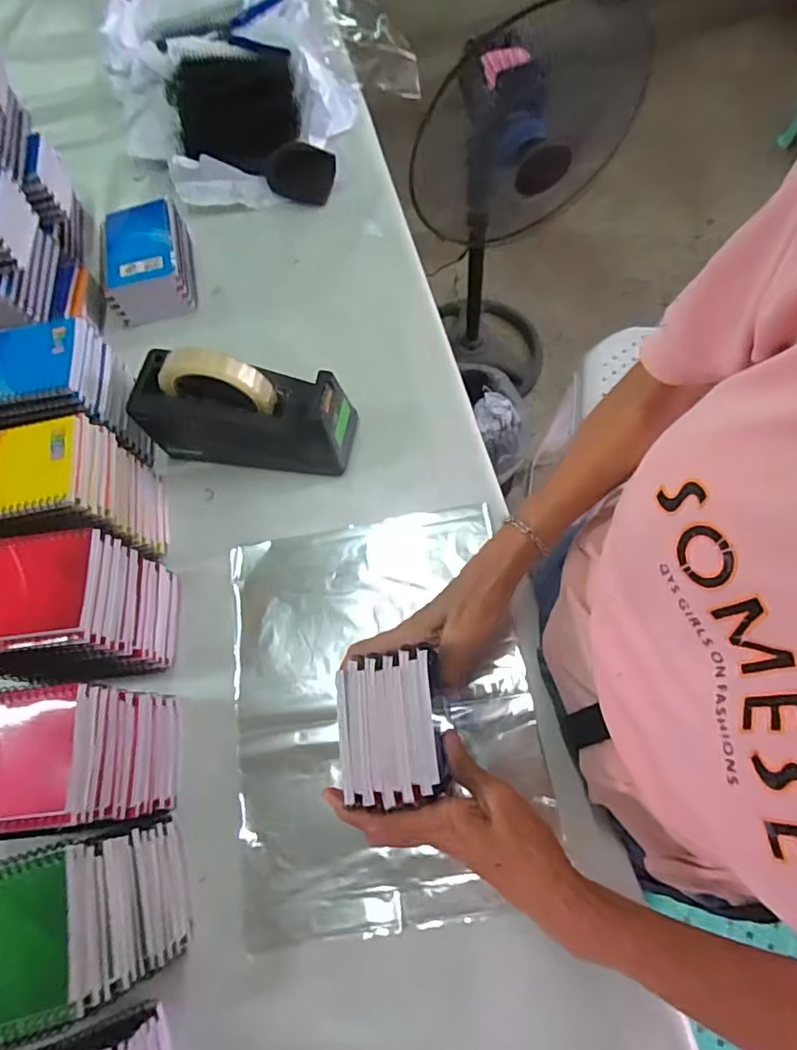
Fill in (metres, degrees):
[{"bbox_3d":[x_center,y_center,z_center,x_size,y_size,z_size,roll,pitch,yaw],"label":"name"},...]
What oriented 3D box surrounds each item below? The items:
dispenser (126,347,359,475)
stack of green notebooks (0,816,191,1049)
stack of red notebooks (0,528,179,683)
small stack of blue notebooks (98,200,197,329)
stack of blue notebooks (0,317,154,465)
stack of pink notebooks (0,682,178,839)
[{"bbox_3d":[-0.152,-0.115,0.543,0.206,0.122,0.080,6,68,8],"label":"dispenser"},{"bbox_3d":[-0.245,0.278,0.382,0.141,0.123,0.097,-18,67,-2],"label":"stack of green notebooks"},{"bbox_3d":[-0.286,0.073,0.470,0.138,0.129,0.099,-10,67,2],"label":"stack of red notebooks"},{"bbox_3d":[-0.308,-0.326,0.671,0.107,0.055,0.137,-17,67,-1],"label":"small stack of blue notebooks"},{"bbox_3d":[-0.341,-0.125,0.548,0.141,0.126,0.106,-12,67,1],"label":"stack of blue notebooks"},{"bbox_3d":[-0.268,0.180,0.426,0.136,0.130,0.099,-6,67,3],"label":"stack of pink notebooks"}]

